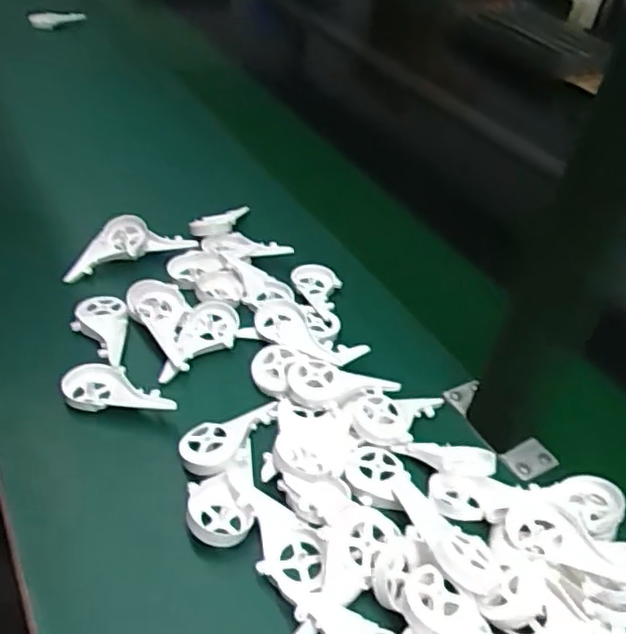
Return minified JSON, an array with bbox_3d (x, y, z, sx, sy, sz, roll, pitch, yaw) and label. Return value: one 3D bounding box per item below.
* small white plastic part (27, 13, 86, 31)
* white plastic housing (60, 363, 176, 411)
[{"bbox_3d":[-0.442,-0.514,1.096,0.103,0.029,0.015,-1,40,13],"label":"small white plastic part"},{"bbox_3d":[-0.152,0.058,0.506,0.092,0.019,0.044,7,40,-3],"label":"white plastic housing"}]

